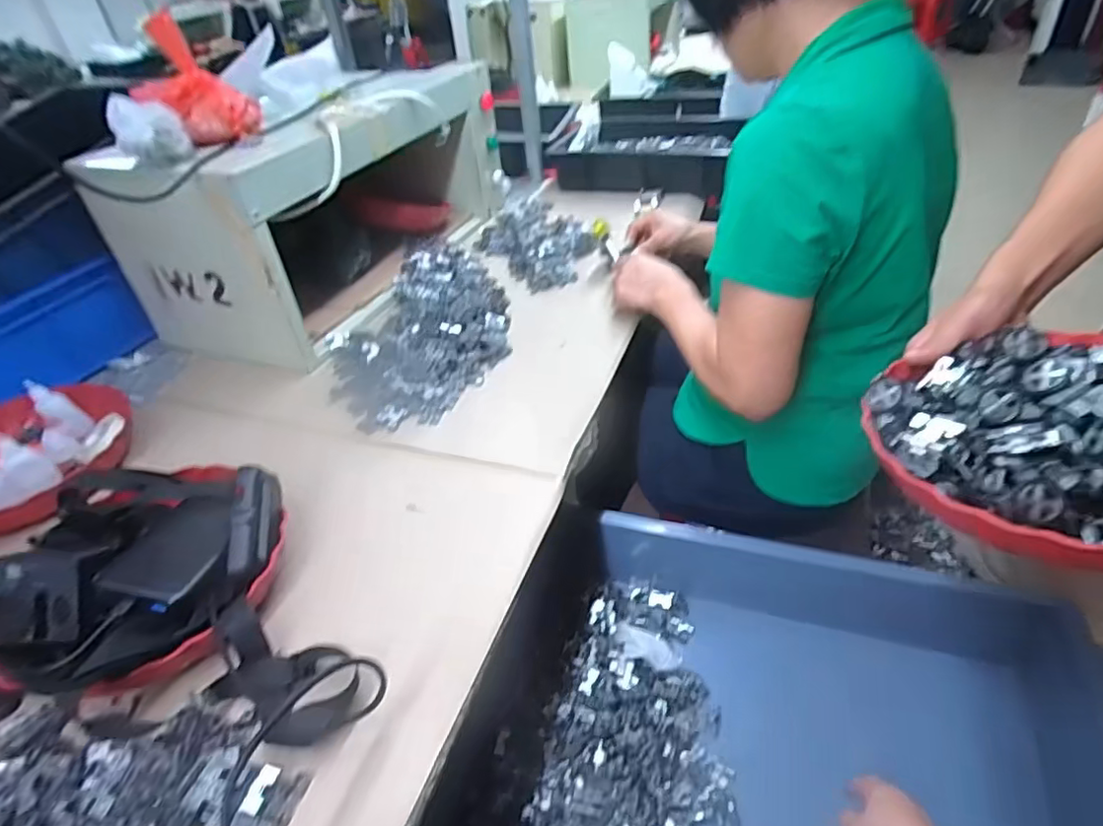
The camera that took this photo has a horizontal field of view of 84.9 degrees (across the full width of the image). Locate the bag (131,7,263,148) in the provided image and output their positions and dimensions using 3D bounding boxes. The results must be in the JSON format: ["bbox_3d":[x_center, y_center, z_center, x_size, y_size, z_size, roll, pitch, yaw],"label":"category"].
[{"bbox_3d":[-0.454,-0.415,0.761,0.132,0.140,0.077,-22,41,-17],"label":"bag"}]

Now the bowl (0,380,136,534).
[{"bbox_3d":[-0.666,0.045,0.754,0.235,0.091,0.192,-25,42,-21],"label":"bowl"}]

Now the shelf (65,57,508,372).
[{"bbox_3d":[-0.371,-0.392,1.033,0.301,0.256,0.666,7,41,18],"label":"shelf"}]

